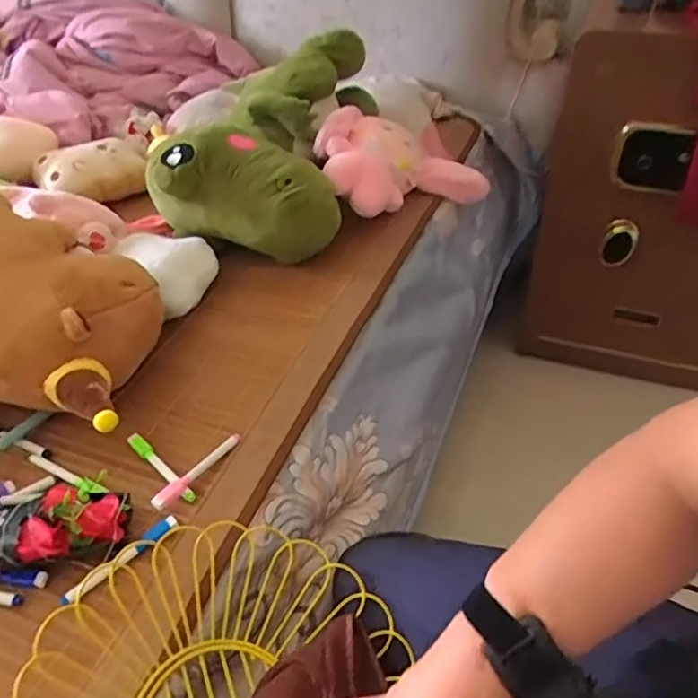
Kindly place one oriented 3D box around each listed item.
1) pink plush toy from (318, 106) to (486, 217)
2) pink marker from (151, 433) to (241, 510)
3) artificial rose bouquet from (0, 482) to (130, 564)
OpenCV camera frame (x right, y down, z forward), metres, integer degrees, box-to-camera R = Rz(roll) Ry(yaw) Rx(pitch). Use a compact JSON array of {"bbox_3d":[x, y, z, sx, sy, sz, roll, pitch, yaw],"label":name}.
[{"bbox_3d":[0.090,-0.301,0.950,0.274,0.118,0.141,-1,43,3],"label":"pink plush toy"},{"bbox_3d":[-0.152,0.124,0.605,0.016,0.019,0.106,26,50,28],"label":"pink marker"},{"bbox_3d":[-0.280,0.164,0.552,0.142,0.050,0.081,-6,43,-3],"label":"artificial rose bouquet"}]

